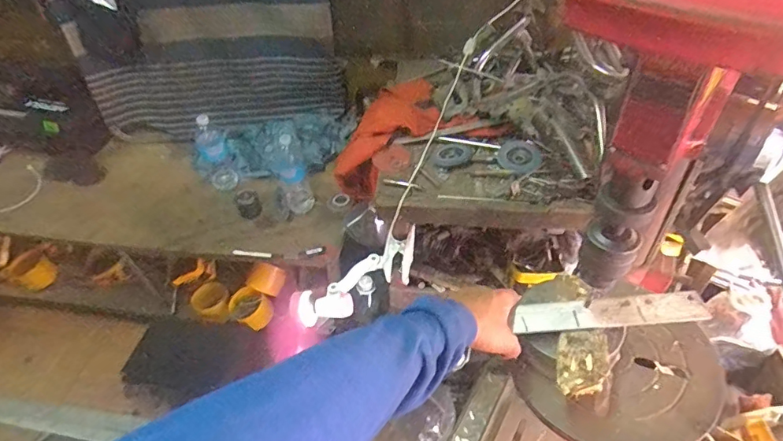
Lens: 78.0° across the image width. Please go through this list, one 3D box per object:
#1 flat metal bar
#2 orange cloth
[{"bbox_3d":[0.256,0.108,0.573,0.217,0.010,0.038,-6,45,4],"label":"flat metal bar"},{"bbox_3d":[0.009,-0.201,1.164,0.155,0.130,0.340,30,79,28],"label":"orange cloth"}]

